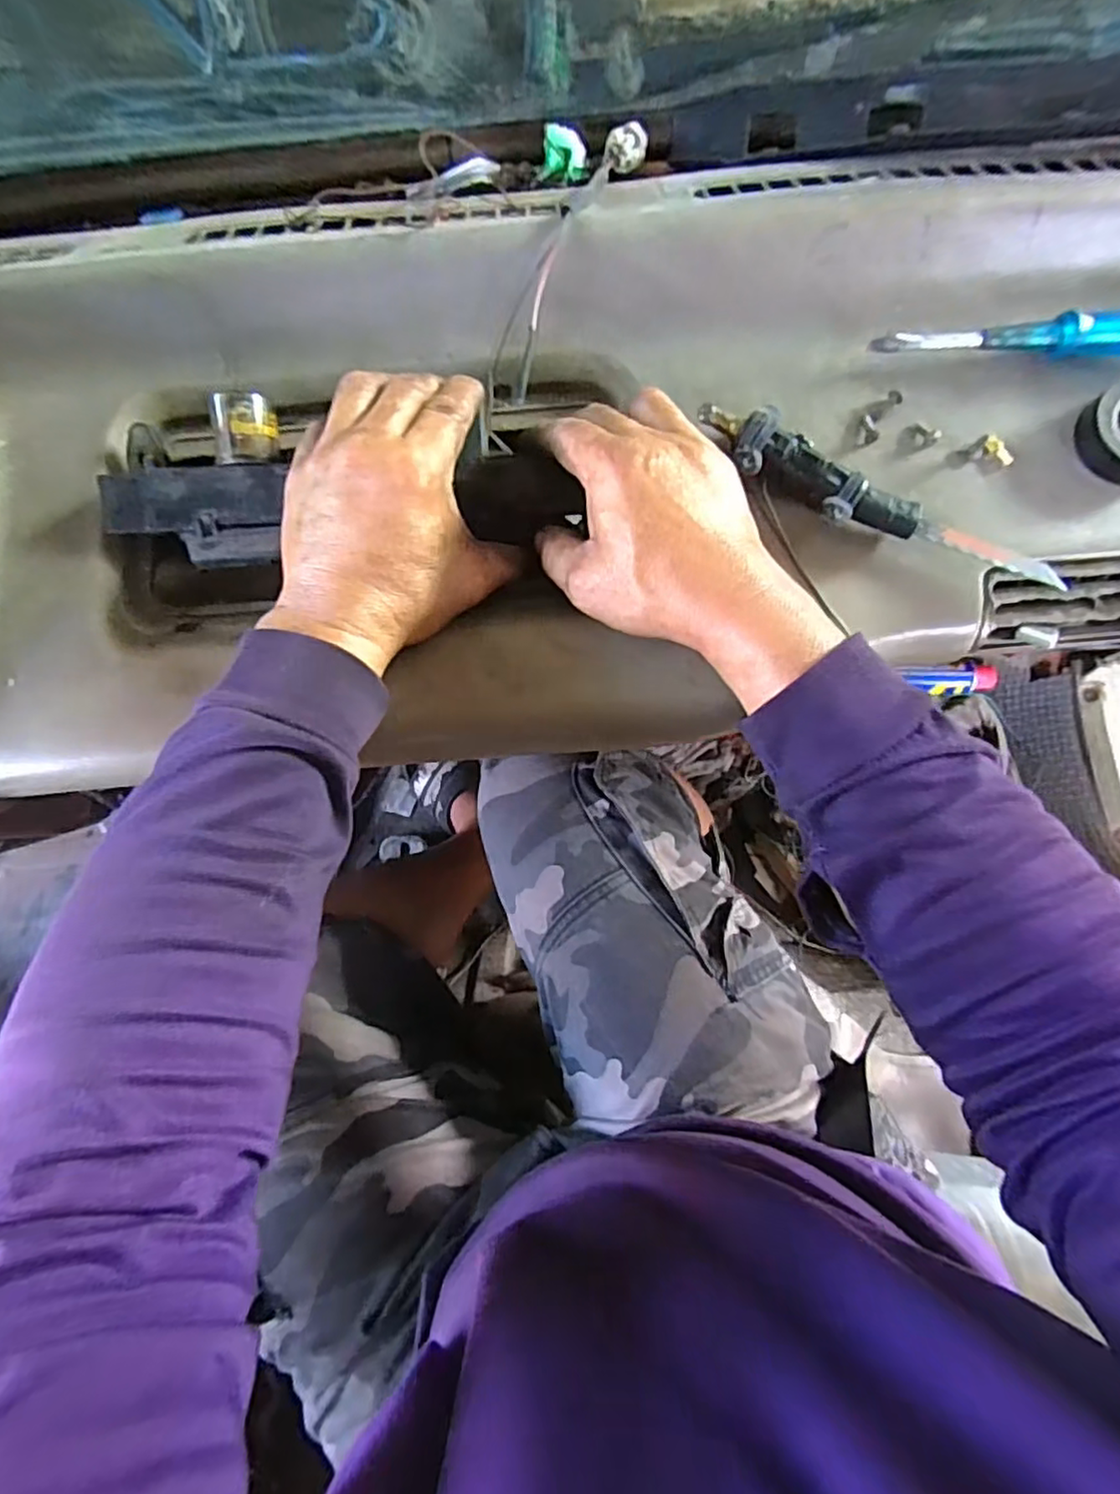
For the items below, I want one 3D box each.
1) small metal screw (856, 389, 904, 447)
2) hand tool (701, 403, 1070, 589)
[{"bbox_3d":[0.175,-0.183,0.359,0.015,0.007,0.035,34,83,6],"label":"small metal screw"},{"bbox_3d":[0.159,-0.124,0.333,0.194,0.017,0.033,30,83,6],"label":"hand tool"}]

